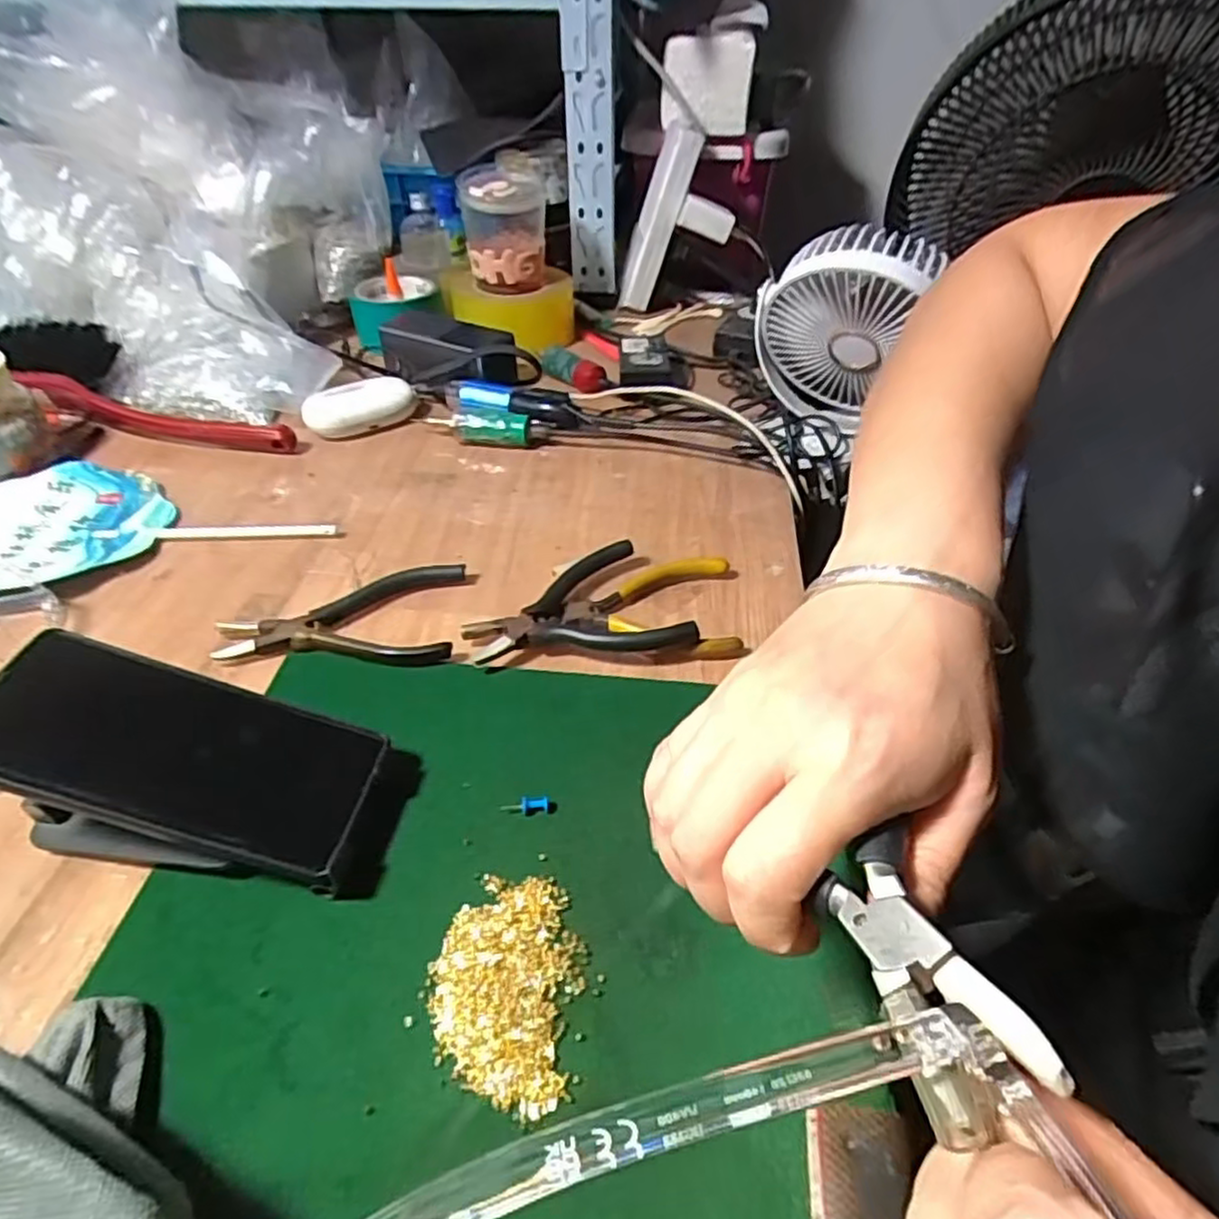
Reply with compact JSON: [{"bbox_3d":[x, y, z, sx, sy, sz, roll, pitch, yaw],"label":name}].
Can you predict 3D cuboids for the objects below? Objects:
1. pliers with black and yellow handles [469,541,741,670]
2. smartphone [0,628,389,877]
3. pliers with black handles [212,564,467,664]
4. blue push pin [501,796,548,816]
[{"bbox_3d":[-0.005,-0.005,0.443,0.158,0.024,0.091,-4,43,-4],"label":"pliers with black and yellow handles"},{"bbox_3d":[-0.186,0.060,0.319,0.160,0.010,0.073,20,42,-9],"label":"smartphone"},{"bbox_3d":[-0.160,0.004,0.438,0.135,0.013,0.076,-3,43,-3],"label":"pliers with black handles"},{"bbox_3d":[-0.040,0.093,0.344,0.023,0.005,0.007,-6,43,-7],"label":"blue push pin"}]

